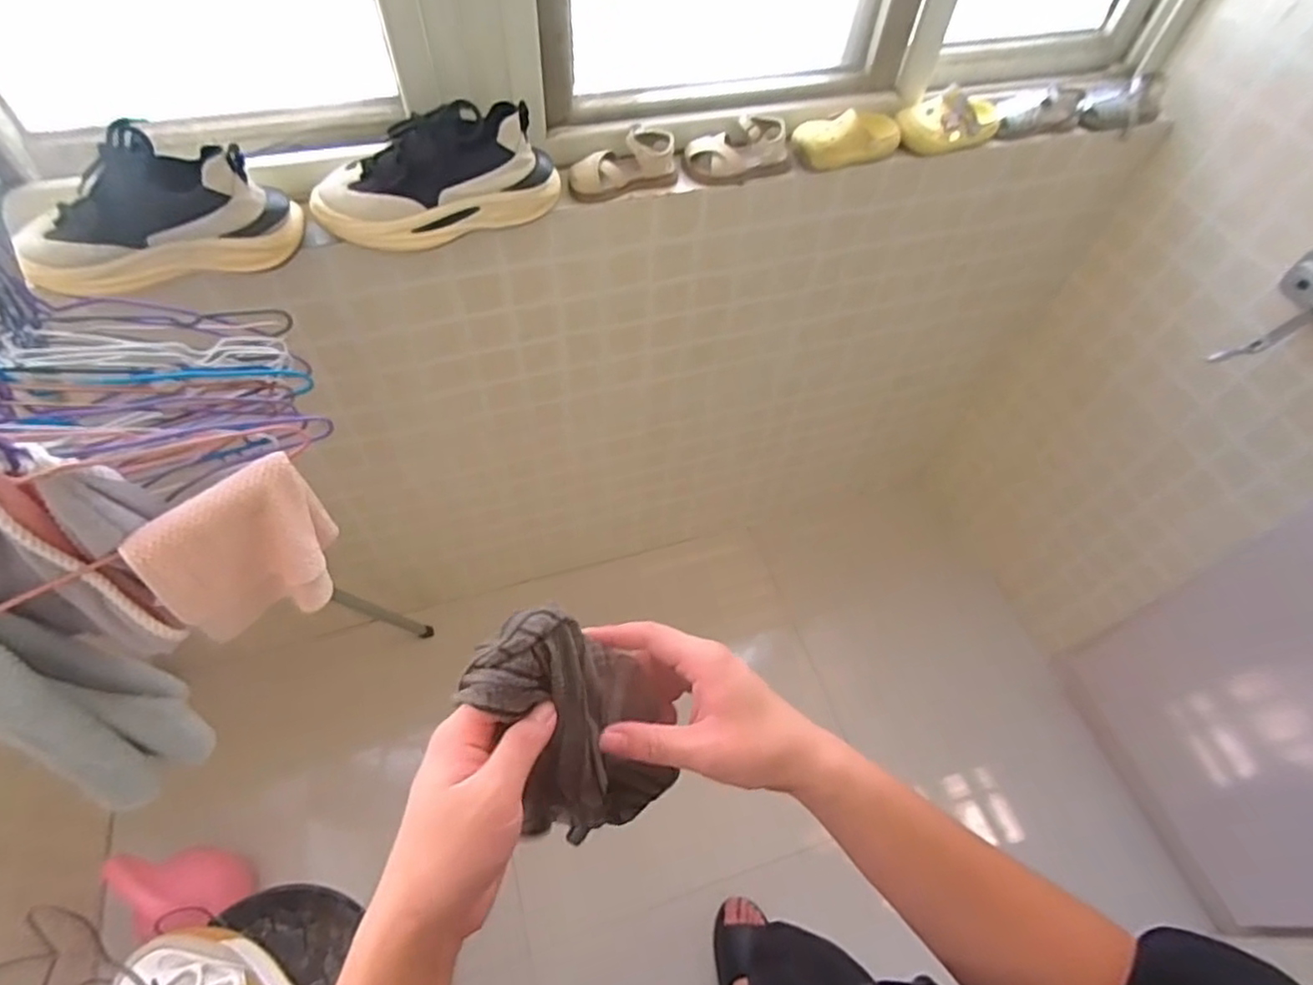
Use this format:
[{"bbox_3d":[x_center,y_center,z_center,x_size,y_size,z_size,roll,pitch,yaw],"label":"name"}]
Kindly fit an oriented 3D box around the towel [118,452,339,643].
[{"bbox_3d":[-0.439,0.073,0.721,0.072,0.185,0.181,37,64,18],"label":"towel"}]

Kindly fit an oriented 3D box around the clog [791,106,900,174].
[{"bbox_3d":[0.295,-0.541,0.999,0.172,0.070,0.061,-13,60,-11],"label":"clog"}]

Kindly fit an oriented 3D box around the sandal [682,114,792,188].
[{"bbox_3d":[0.121,-0.498,0.967,0.167,0.065,0.066,-8,59,-8],"label":"sandal"}]

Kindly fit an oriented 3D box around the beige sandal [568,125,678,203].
[{"bbox_3d":[-0.048,-0.468,0.936,0.159,0.059,0.059,-13,60,-11],"label":"beige sandal"}]

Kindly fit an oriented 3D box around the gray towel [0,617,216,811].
[{"bbox_3d":[-0.638,0.248,0.717,0.093,0.380,0.133,-23,62,-16],"label":"gray towel"}]

